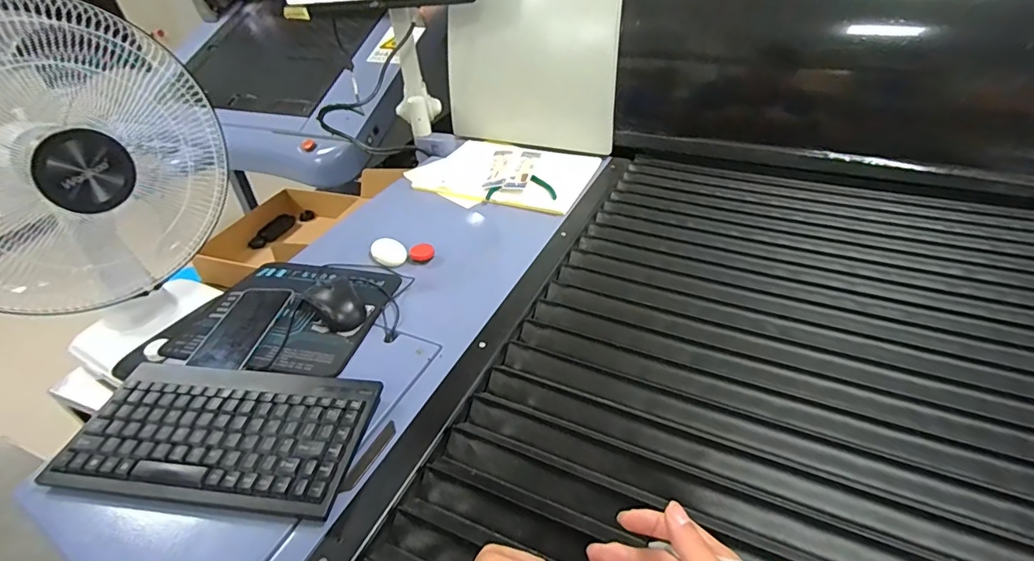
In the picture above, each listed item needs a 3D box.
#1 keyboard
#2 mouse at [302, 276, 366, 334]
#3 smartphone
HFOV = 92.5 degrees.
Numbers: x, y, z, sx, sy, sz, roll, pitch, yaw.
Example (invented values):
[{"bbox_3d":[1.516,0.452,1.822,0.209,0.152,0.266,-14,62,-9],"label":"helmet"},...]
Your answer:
[{"bbox_3d":[-0.296,0.152,0.504,0.281,0.031,0.149,4,37,7],"label":"keyboard"},{"bbox_3d":[-0.240,0.030,0.660,0.058,0.035,0.091,-26,43,-29],"label":"mouse"},{"bbox_3d":[-0.353,0.058,0.638,0.075,0.010,0.142,2,39,5],"label":"smartphone"}]

